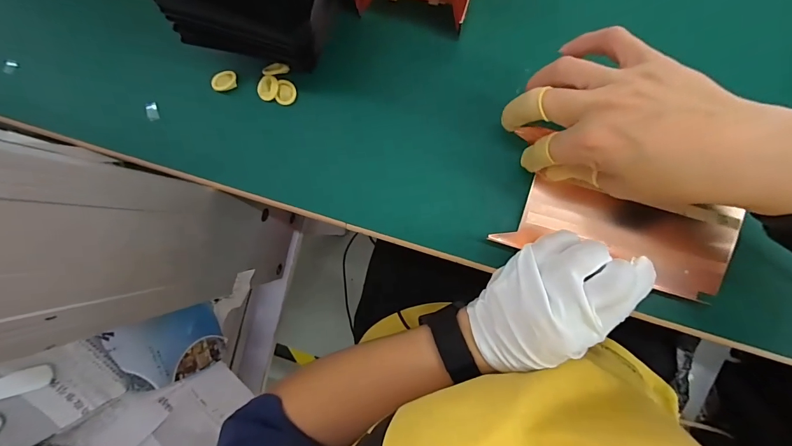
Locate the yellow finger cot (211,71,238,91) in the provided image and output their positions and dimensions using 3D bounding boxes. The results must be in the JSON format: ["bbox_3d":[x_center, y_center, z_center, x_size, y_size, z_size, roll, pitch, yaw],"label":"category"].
[{"bbox_3d":[-0.140,-0.115,0.296,0.019,0.011,0.015,-12,87,4],"label":"yellow finger cot"}]

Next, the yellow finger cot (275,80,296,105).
[{"bbox_3d":[-0.089,-0.105,0.292,0.015,0.004,0.019,14,89,5],"label":"yellow finger cot"}]

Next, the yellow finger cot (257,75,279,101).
[{"bbox_3d":[-0.103,-0.109,0.293,0.016,0.008,0.019,26,90,5],"label":"yellow finger cot"}]

